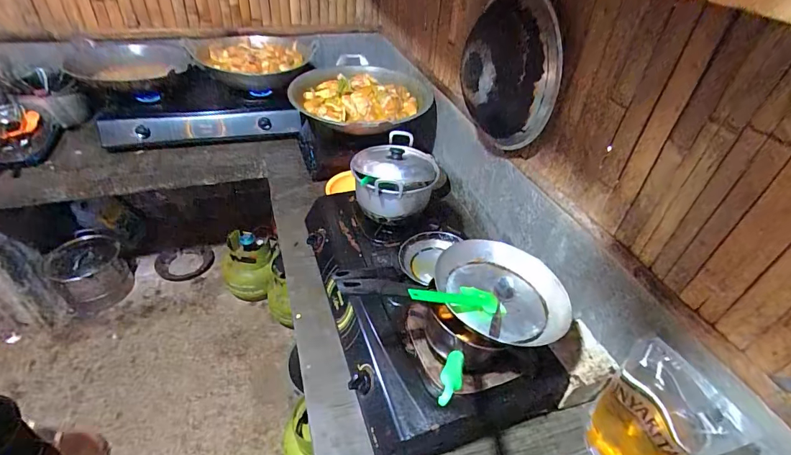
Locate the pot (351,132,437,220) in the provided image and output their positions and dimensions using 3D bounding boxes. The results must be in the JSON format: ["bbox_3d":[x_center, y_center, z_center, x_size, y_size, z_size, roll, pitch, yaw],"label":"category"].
[{"bbox_3d":[-0.001,-0.124,0.961,0.177,0.145,0.188,3,39,-2],"label":"pot"}]

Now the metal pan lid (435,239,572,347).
[{"bbox_3d":[0.190,0.118,0.733,0.208,0.058,0.221,-7,41,-14],"label":"metal pan lid"}]

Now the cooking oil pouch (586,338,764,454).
[{"bbox_3d":[0.413,0.322,0.663,0.076,0.269,0.162,-7,41,-13],"label":"cooking oil pouch"}]

